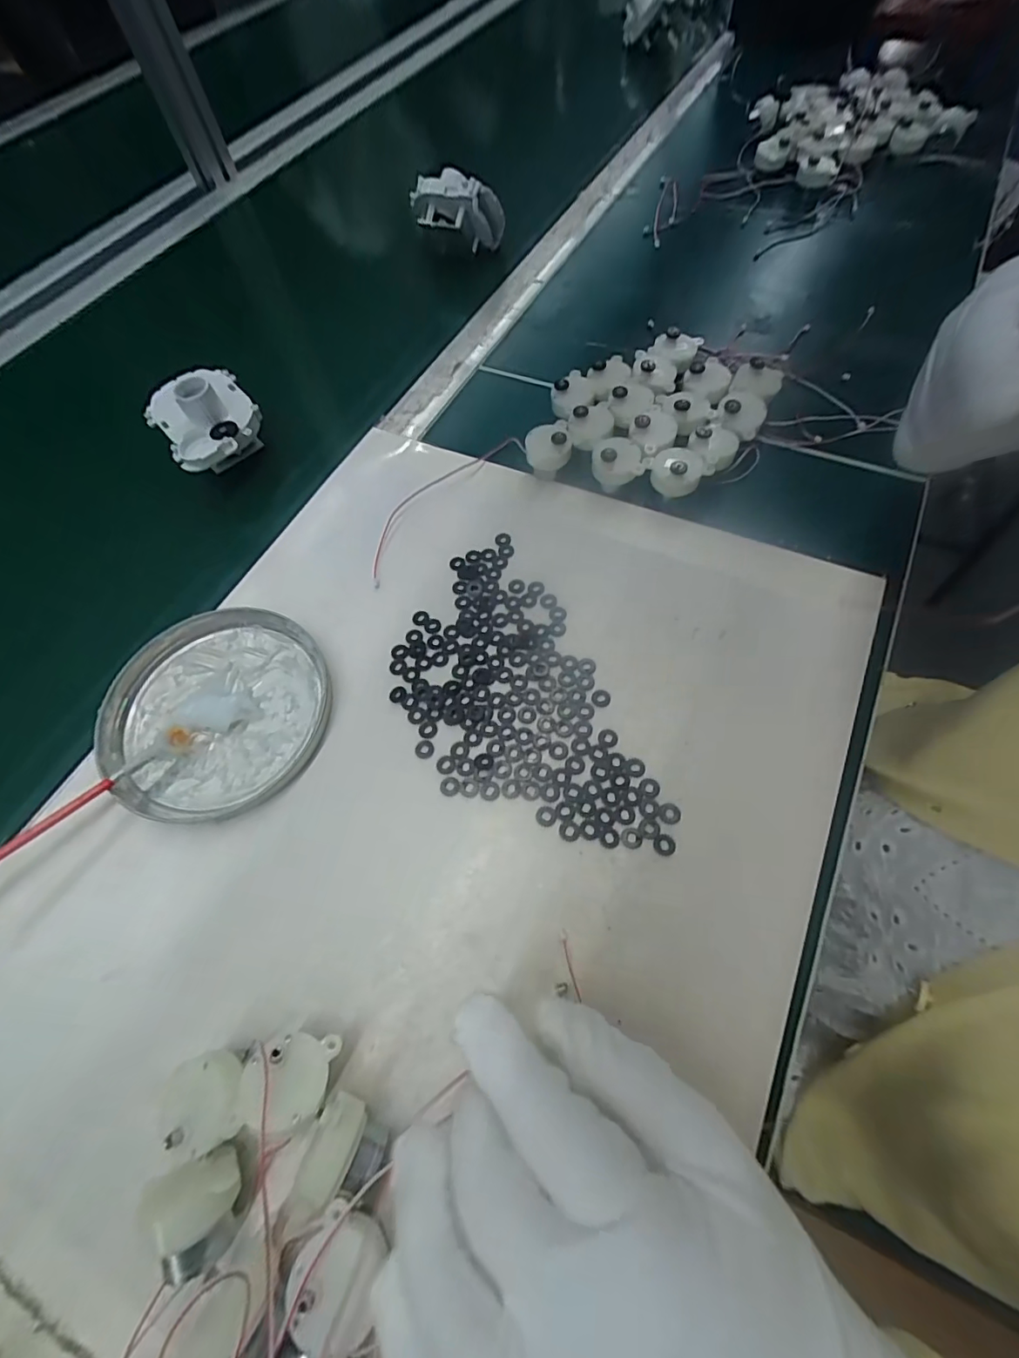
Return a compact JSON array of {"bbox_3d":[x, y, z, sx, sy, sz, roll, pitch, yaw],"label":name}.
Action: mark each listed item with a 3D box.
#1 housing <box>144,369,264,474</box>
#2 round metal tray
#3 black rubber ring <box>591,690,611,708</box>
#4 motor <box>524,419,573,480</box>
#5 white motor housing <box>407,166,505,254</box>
[{"bbox_3d":[-0.230,-0.199,0.380,0.070,0.052,0.097,-38,68,-14],"label":"housing"},{"bbox_3d":[-0.173,0.016,0.293,0.125,0.014,0.125,-1,64,3],"label":"round metal tray"},{"bbox_3d":[0.052,0.011,0.285,0.011,0.004,0.011,-1,64,3],"label":"black rubber ring"},{"bbox_3d":[0.027,-0.161,0.352,0.031,0.028,0.031,-1,64,3],"label":"motor"},{"bbox_3d":[-0.050,-0.440,0.477,0.086,0.064,0.033,3,65,5],"label":"white motor housing"}]

